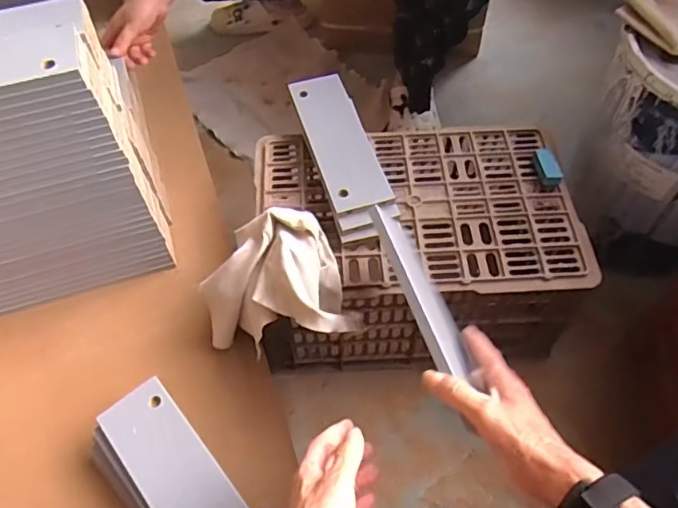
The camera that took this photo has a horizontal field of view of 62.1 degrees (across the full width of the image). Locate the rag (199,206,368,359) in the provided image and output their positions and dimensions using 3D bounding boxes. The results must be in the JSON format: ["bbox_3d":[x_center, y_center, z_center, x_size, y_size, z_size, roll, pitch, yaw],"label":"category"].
[{"bbox_3d":[-0.086,0.054,0.728,0.181,0.135,0.187,-16,56,-9],"label":"rag"}]

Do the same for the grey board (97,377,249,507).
[{"bbox_3d":[-0.167,0.260,0.623,0.081,0.009,0.274,-36,61,-20],"label":"grey board"}]

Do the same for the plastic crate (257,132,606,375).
[{"bbox_3d":[0.105,-0.007,0.879,0.443,0.232,0.296,-5,55,-1],"label":"plastic crate"}]

